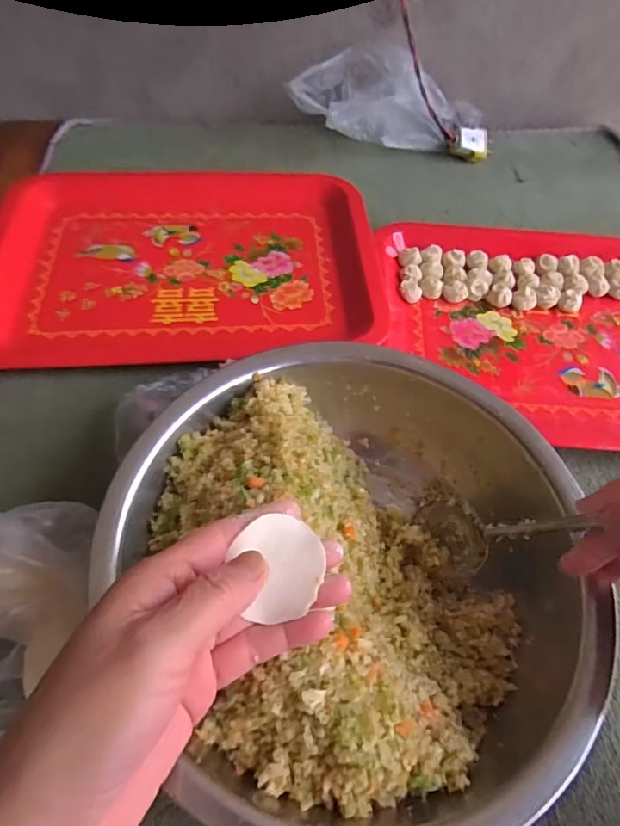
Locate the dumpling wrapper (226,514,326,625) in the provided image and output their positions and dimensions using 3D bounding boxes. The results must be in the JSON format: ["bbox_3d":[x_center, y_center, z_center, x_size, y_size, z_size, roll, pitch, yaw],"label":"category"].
[{"bbox_3d":[-0.012,0.071,0.231,0.039,0.012,0.042,-20,60,-16],"label":"dumpling wrapper"}]

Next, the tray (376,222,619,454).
[{"bbox_3d":[0.250,-0.076,0.471,0.352,0.027,0.260,6,56,0],"label":"tray"}]

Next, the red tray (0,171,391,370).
[{"bbox_3d":[-0.126,-0.166,0.506,0.372,0.023,0.283,-4,57,-6],"label":"red tray"}]

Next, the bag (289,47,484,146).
[{"bbox_3d":[0.094,-0.390,0.629,0.239,0.100,0.088,-10,58,-11],"label":"bag"}]

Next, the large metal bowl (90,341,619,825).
[{"bbox_3d":[0.022,0.091,0.309,0.268,0.083,0.270,0,56,-4],"label":"large metal bowl"}]

